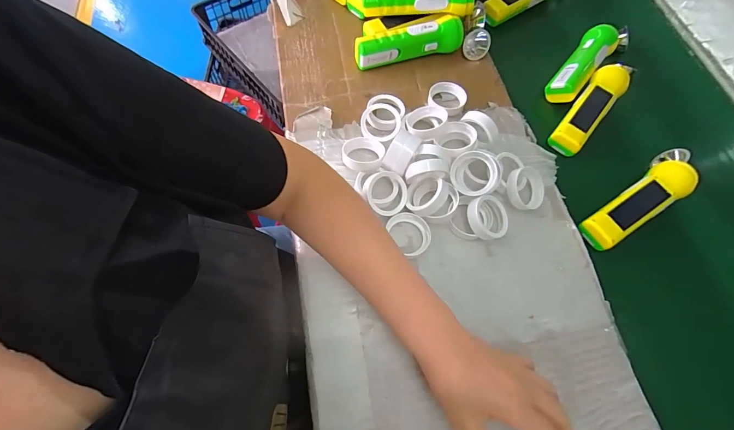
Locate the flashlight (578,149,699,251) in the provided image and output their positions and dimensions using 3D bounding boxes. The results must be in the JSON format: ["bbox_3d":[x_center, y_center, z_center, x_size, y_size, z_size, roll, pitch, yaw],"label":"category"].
[{"bbox_3d":[0.343,-0.021,0.418,0.177,0.039,0.051,-34,69,-14],"label":"flashlight"}]

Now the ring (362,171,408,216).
[{"bbox_3d":[0.022,-0.026,0.409,0.054,0.019,0.054,1,87,-11],"label":"ring"}]

